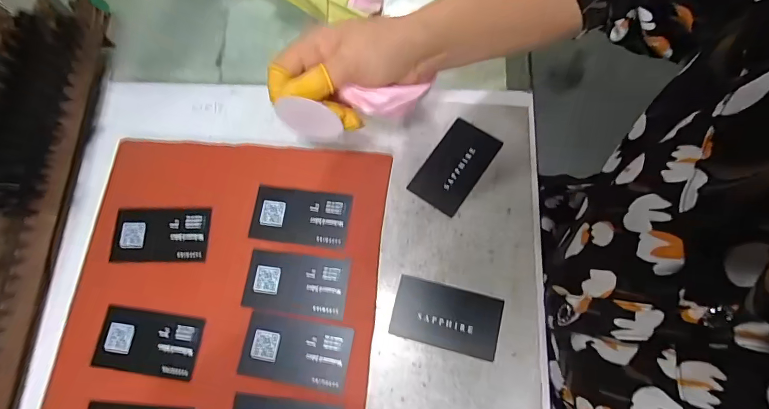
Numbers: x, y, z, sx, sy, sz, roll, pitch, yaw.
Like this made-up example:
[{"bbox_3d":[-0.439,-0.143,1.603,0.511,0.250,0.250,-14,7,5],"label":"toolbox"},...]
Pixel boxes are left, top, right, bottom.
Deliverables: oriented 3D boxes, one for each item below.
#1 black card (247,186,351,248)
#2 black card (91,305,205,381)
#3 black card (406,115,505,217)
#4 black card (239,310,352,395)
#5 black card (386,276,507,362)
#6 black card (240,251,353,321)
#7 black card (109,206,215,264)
[{"bbox_3d":[-0.074,0.010,0.348,0.085,0.004,0.048,7,75,4],"label":"black card"},{"bbox_3d":[-0.197,0.114,0.325,0.085,0.004,0.048,7,75,4],"label":"black card"},{"bbox_3d":[0.065,-0.037,0.360,0.049,0.004,0.086,35,79,11],"label":"black card"},{"bbox_3d":[-0.072,0.119,0.318,0.087,0.004,0.049,9,75,5],"label":"black card"},{"bbox_3d":[0.051,0.093,0.326,0.086,0.004,0.050,13,76,6],"label":"black card"},{"bbox_3d":[-0.075,0.067,0.333,0.086,0.004,0.049,6,75,4],"label":"black card"},{"bbox_3d":[-0.200,0.026,0.347,0.085,0.004,0.048,0,75,2],"label":"black card"}]

